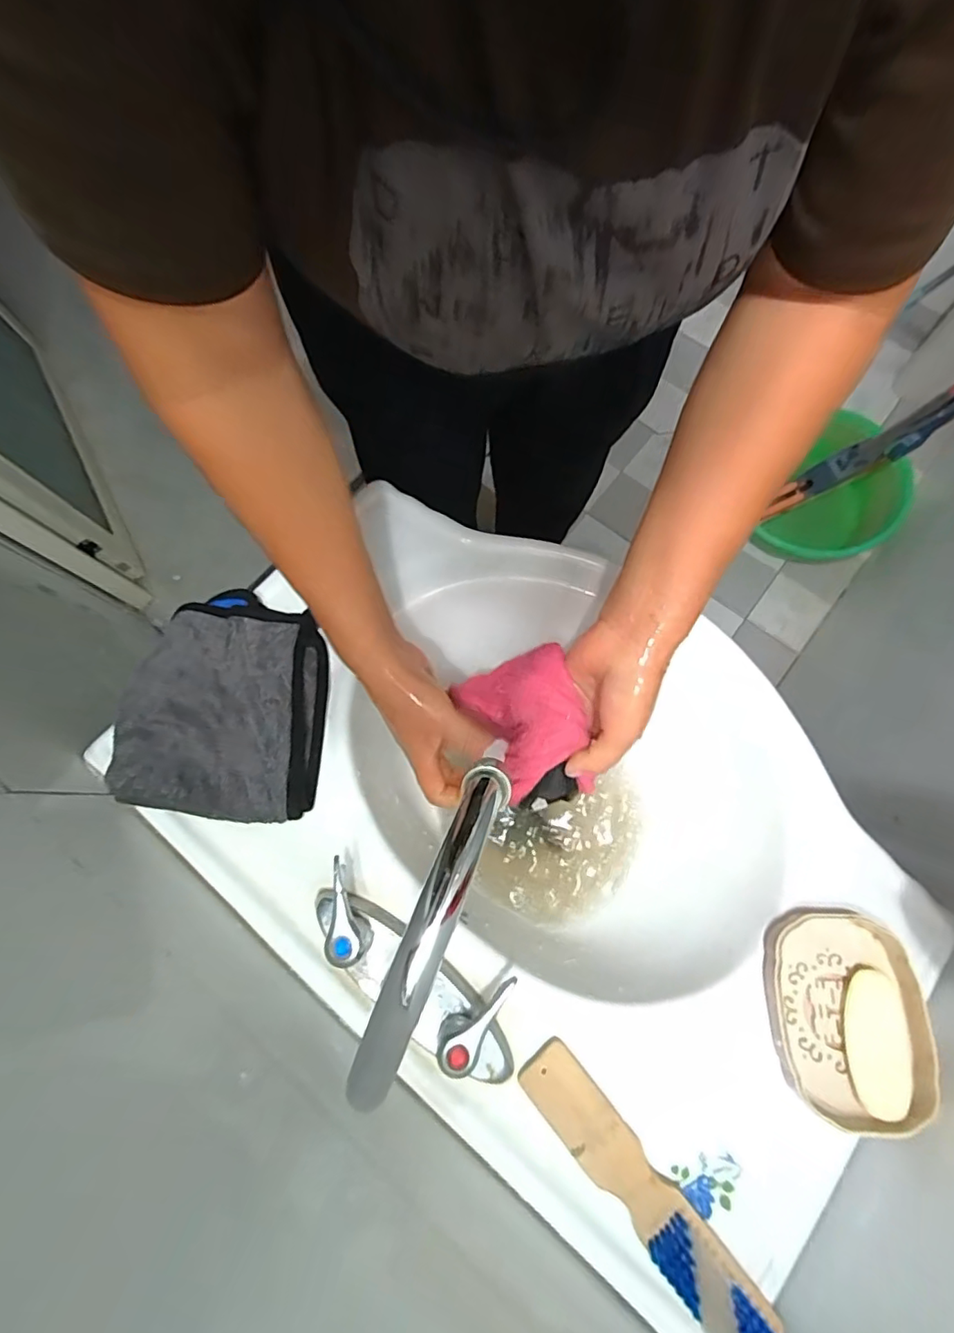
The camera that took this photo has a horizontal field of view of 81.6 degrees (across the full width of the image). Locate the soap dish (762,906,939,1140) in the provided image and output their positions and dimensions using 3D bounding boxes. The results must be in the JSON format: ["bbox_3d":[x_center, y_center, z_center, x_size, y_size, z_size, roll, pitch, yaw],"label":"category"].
[{"bbox_3d":[0.262,0.248,0.395,0.095,0.034,0.133,4,76,2],"label":"soap dish"}]

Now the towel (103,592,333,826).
[{"bbox_3d":[-0.204,0.029,0.449,0.156,0.039,0.175,9,76,3],"label":"towel"}]

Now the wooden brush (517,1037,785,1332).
[{"bbox_3d":[0.109,0.350,0.363,0.040,0.027,0.203,-40,79,-8],"label":"wooden brush"}]

